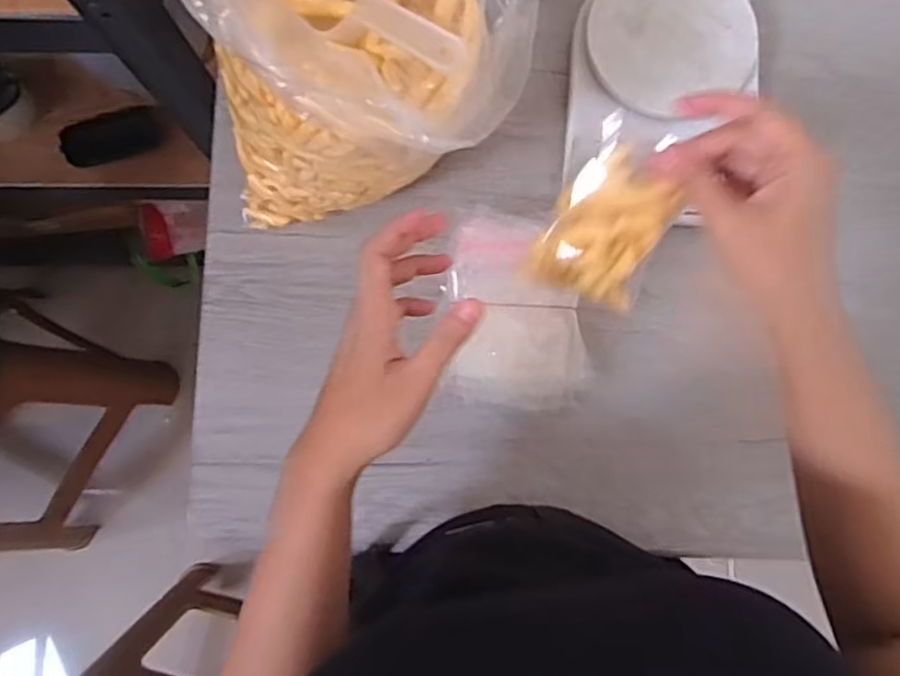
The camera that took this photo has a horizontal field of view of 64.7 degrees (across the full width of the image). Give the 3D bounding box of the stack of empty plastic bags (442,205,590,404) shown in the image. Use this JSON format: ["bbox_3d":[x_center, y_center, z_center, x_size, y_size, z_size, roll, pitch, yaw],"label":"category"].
[{"bbox_3d":[0.053,-0.021,0.551,0.105,0.012,0.147,0,96,0],"label":"stack of empty plastic bags"}]

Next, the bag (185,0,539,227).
[{"bbox_3d":[-0.053,-0.182,0.451,0.196,0.268,0.173,13,83,2],"label":"bag"}]

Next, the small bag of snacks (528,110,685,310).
[{"bbox_3d":[0.087,-0.066,0.392,0.061,0.103,0.026,22,37,9],"label":"small bag of snacks"}]

